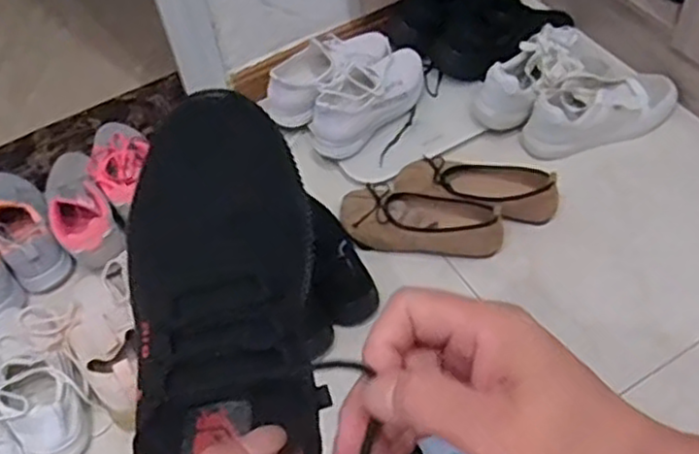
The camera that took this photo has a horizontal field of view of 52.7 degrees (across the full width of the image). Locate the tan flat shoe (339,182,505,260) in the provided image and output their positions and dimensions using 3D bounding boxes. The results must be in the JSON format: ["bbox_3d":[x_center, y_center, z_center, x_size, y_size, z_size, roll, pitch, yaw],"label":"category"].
[{"bbox_3d":[0.103,-0.007,1.036,0.237,0.054,0.096,6,54,10],"label":"tan flat shoe"}]

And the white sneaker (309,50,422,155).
[{"bbox_3d":[0.039,-0.217,1.133,0.086,0.088,0.235,34,63,27],"label":"white sneaker"}]

